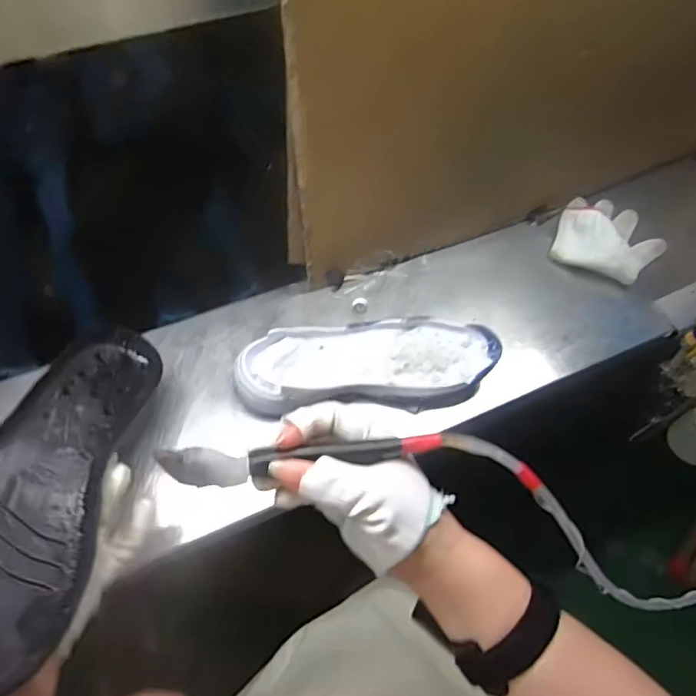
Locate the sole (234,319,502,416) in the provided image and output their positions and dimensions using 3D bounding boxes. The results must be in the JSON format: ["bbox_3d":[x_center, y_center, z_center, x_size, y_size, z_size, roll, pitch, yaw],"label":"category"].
[{"bbox_3d":[0.023,0.018,0.595,0.269,0.048,0.094,-7,63,-7],"label":"sole"}]

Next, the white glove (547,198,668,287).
[{"bbox_3d":[0.336,-0.147,0.711,0.125,0.032,0.121,28,64,11],"label":"white glove"}]

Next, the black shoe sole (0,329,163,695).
[{"bbox_3d":[-0.233,0.089,0.436,0.107,0.021,0.317,28,36,-22],"label":"black shoe sole"}]

